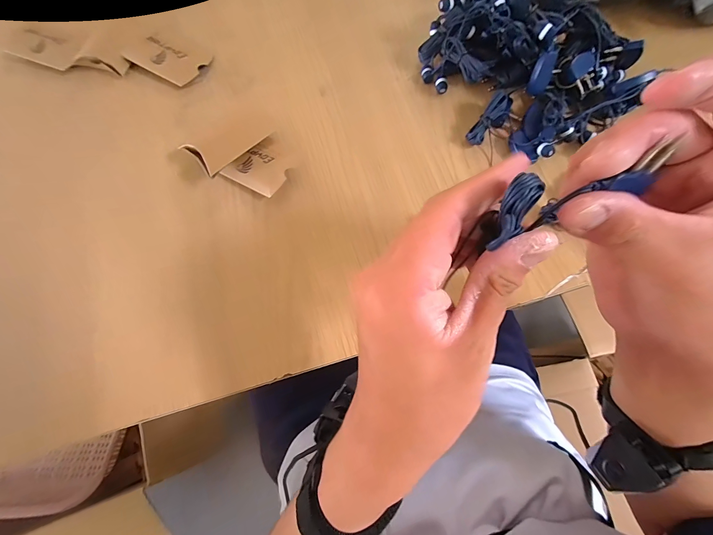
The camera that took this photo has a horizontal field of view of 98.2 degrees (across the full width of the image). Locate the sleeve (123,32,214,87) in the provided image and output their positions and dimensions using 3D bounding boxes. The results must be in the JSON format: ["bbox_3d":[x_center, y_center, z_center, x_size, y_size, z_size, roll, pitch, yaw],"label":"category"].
[{"bbox_3d":[-0.206,-0.234,0.338,0.081,0.005,0.052,31,81,2],"label":"sleeve"}]

